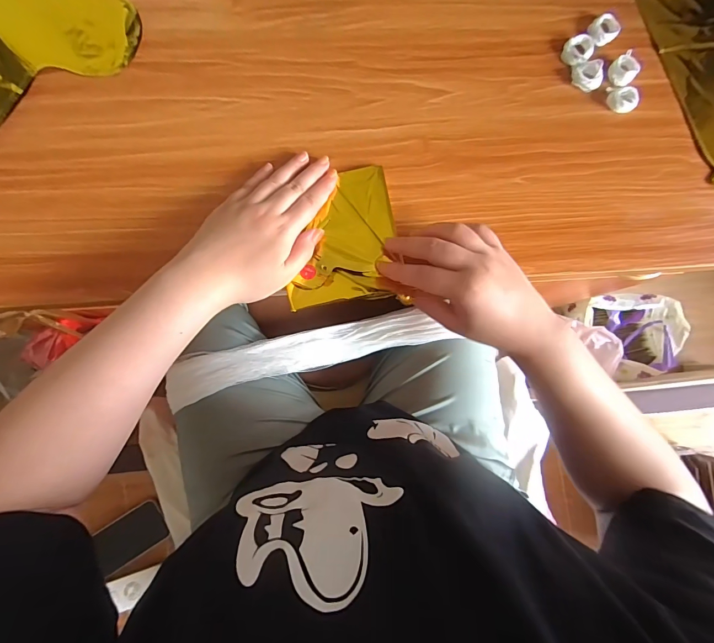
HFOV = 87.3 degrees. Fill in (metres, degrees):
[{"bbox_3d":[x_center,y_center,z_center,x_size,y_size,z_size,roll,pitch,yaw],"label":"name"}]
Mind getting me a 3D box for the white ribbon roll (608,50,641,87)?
[{"bbox_3d":[0.283,-0.266,0.398,0.027,0.011,0.034,38,83,-1],"label":"white ribbon roll"}]

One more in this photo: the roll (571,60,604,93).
[{"bbox_3d":[0.245,-0.260,0.396,0.031,0.011,0.028,-10,86,-6],"label":"roll"}]

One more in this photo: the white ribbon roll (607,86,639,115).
[{"bbox_3d":[0.282,-0.234,0.396,0.028,0.013,0.027,0,85,-5],"label":"white ribbon roll"}]

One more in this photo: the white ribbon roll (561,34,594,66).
[{"bbox_3d":[0.236,-0.289,0.399,0.029,0.008,0.035,41,83,0],"label":"white ribbon roll"}]

